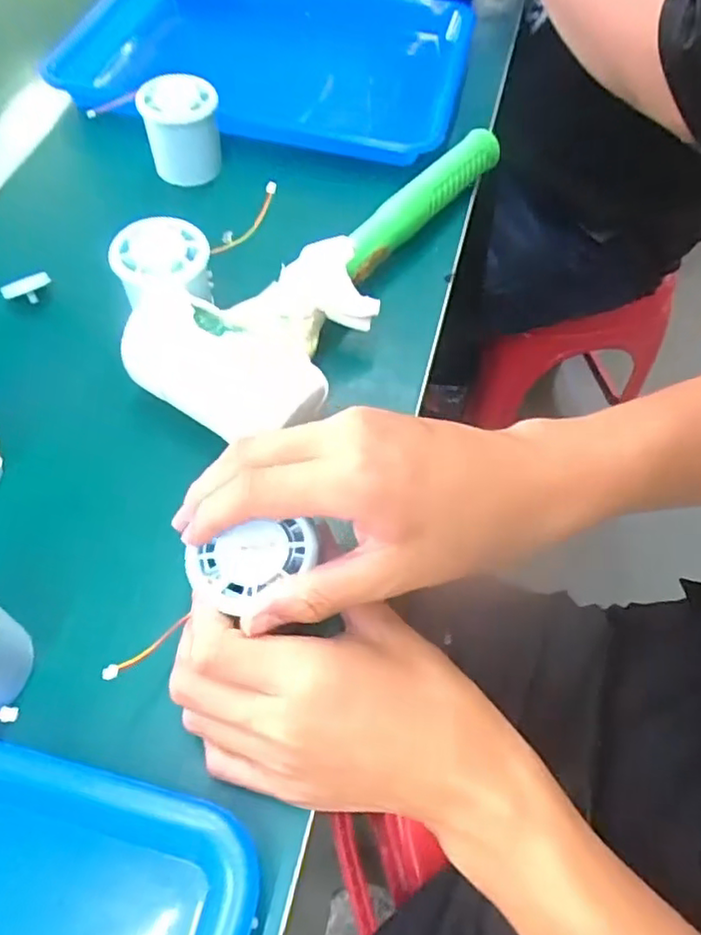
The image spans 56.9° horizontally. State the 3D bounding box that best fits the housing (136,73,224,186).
[{"bbox_3d":[-0.126,-0.252,0.488,0.053,0.062,0.053,1,58,-2],"label":"housing"}]

